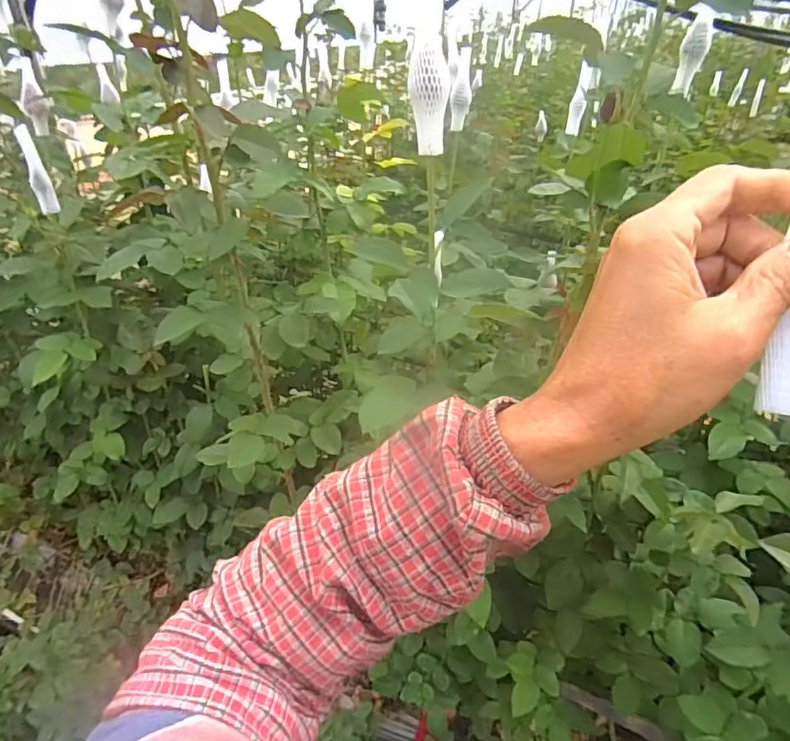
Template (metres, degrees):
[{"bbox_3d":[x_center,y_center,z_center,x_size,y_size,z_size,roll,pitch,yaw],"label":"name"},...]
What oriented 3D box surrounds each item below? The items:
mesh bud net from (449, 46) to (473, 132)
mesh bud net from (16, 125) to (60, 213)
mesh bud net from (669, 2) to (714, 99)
[{"bbox_3d":[0.089,-0.370,0.716,0.027,0.097,0.018,6,34,9],"label":"mesh bud net"},{"bbox_3d":[-0.394,-0.218,0.595,0.019,0.094,0.018,-19,38,-26],"label":"mesh bud net"},{"bbox_3d":[0.310,-0.332,0.563,0.020,0.080,0.021,-1,34,-1],"label":"mesh bud net"}]

